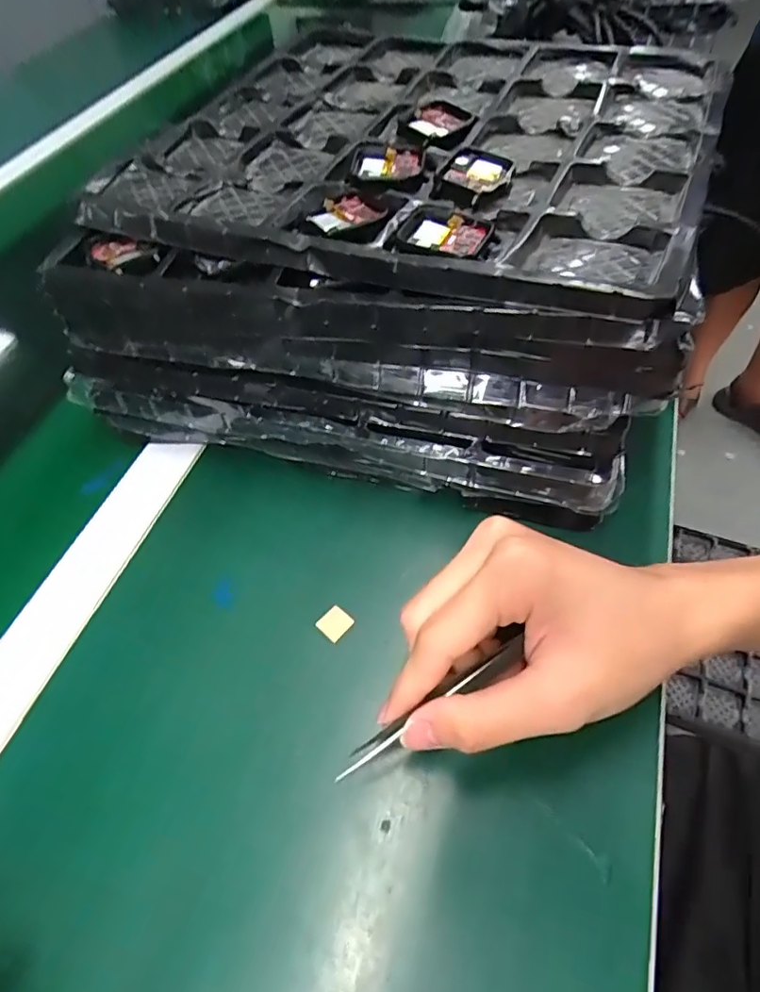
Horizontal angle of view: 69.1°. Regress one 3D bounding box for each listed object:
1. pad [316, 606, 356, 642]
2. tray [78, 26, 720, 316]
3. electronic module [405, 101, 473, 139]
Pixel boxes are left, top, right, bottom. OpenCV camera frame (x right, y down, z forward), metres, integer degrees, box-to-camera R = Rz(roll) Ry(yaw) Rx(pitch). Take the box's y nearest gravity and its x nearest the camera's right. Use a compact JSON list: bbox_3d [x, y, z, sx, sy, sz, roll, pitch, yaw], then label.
[{"bbox_3d":[-0.024,0.068,0.298,0.016,0.004,0.016,35,64,27],"label":"pad"},{"bbox_3d":[0.021,-0.247,0.367,0.353,0.018,0.331,17,57,17],"label":"tray"},{"bbox_3d":[0.039,-0.244,0.361,0.037,0.006,0.042,25,60,22],"label":"electronic module"}]

